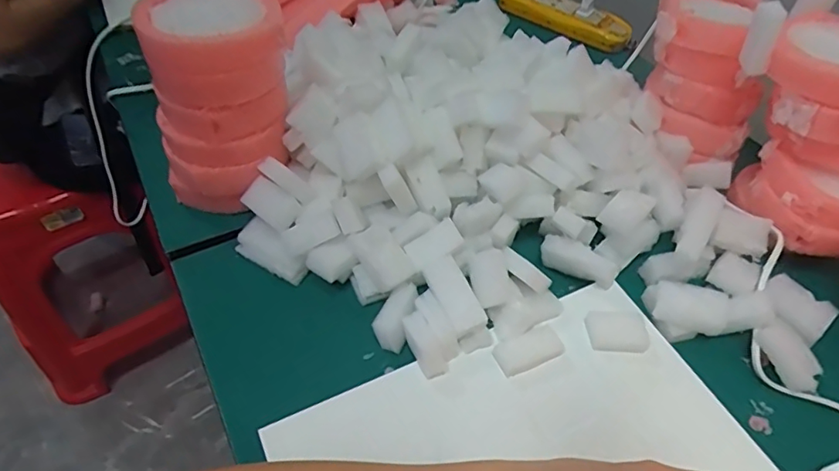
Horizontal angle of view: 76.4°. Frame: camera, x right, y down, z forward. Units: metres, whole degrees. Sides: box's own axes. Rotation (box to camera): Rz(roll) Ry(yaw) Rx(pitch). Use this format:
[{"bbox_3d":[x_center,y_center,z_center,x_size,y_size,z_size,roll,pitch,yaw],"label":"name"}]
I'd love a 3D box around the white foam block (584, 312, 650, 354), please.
[{"bbox_3d":[0.150,0.073,0.405,0.043,0.008,0.030,3,50,-2],"label":"white foam block"}]

